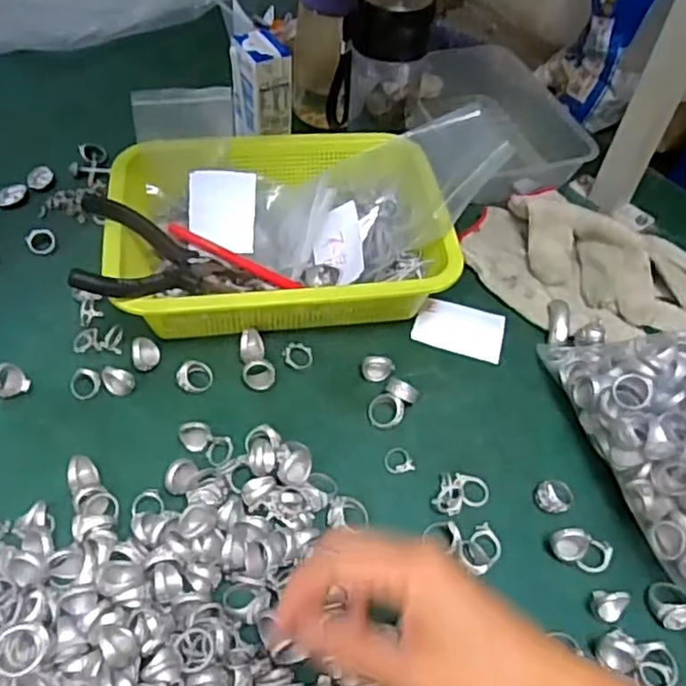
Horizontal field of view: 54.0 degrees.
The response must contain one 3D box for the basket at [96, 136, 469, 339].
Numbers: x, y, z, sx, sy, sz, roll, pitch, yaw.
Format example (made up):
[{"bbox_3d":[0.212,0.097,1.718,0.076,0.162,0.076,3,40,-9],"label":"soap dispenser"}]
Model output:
[{"bbox_3d":[-0.053,-0.087,0.558,0.264,0.082,0.179,-6,53,-11],"label":"basket"}]

